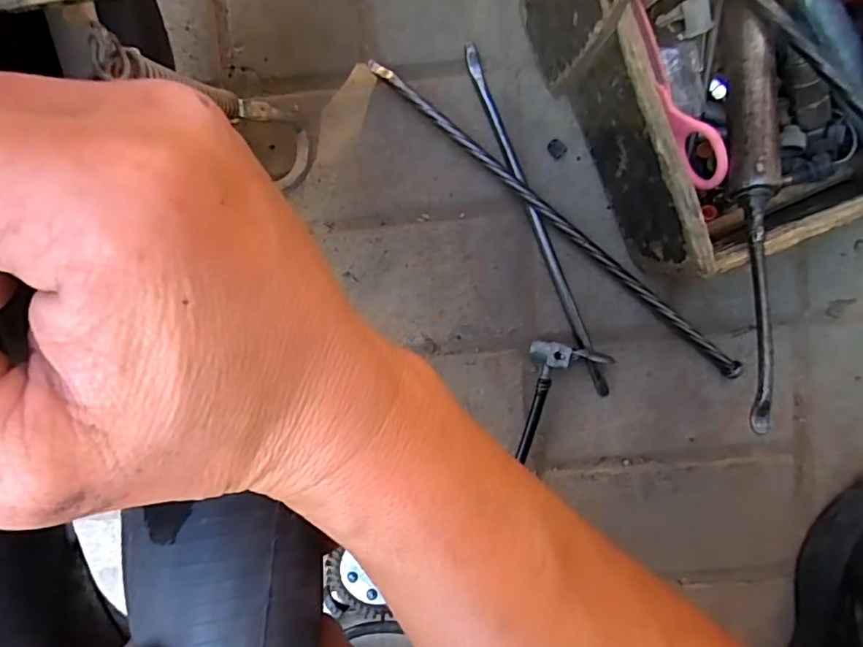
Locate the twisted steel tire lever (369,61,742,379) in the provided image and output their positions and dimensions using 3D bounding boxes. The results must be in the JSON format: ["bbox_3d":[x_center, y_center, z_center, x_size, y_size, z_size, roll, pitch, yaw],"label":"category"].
[{"bbox_3d":[0.094,-0.073,0.388,0.336,0.018,0.014,39,95,-4],"label":"twisted steel tire lever"}]

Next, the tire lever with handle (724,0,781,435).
[{"bbox_3d":[0.180,-0.070,0.300,0.021,0.021,0.250,2,83,0],"label":"tire lever with handle"}]

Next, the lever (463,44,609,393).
[{"bbox_3d":[0.077,-0.068,0.388,0.011,0.011,0.263,-23,96,3],"label":"lever"}]

